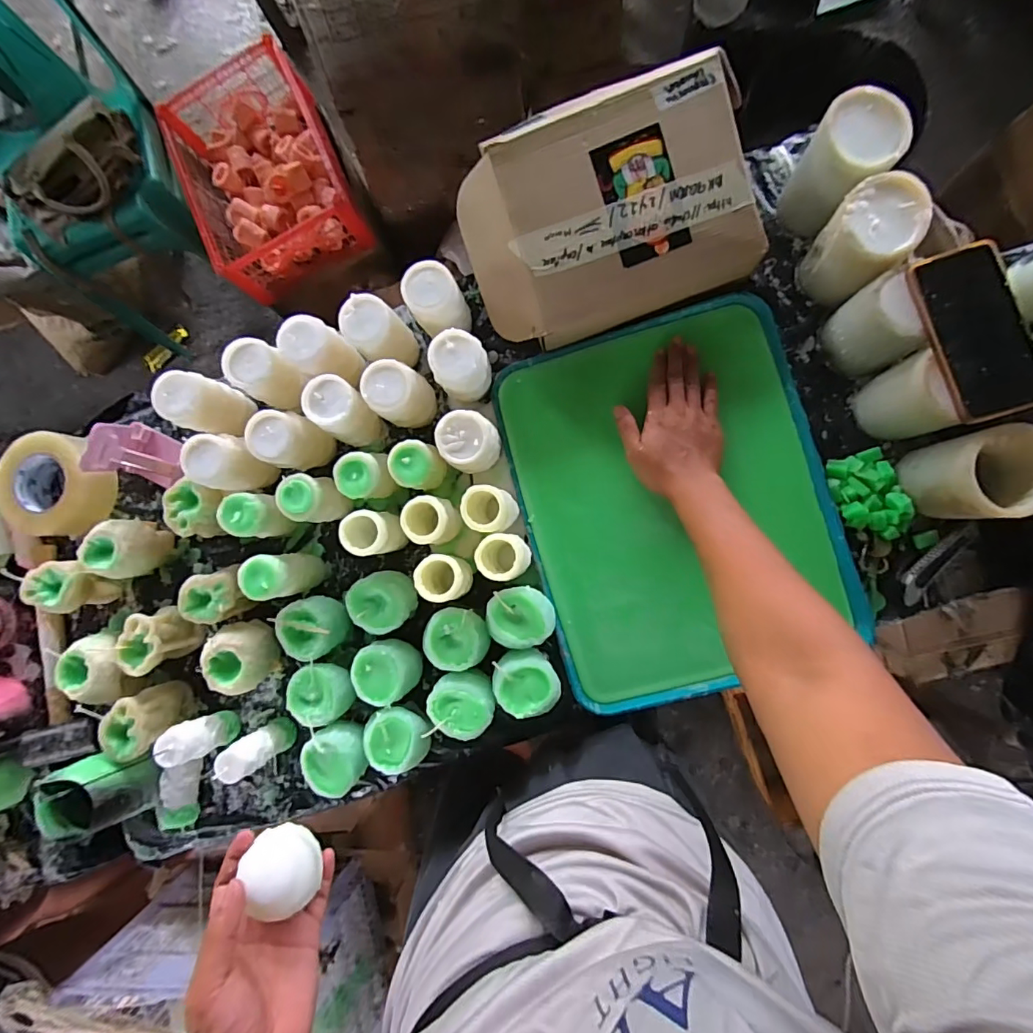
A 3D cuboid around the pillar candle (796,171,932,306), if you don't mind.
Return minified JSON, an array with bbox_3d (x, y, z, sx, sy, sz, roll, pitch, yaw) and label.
[{"bbox_3d":[0.366,-0.291,0.536,0.072,0.114,0.080,-43,84,3],"label":"pillar candle"}]

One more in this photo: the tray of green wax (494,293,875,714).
[{"bbox_3d":[0.184,-0.016,0.597,0.337,0.030,0.432,-15,86,6],"label":"tray of green wax"}]

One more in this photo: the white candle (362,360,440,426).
[{"bbox_3d":[-0.136,-0.141,0.586,0.057,0.090,0.062,0,88,7],"label":"white candle"}]

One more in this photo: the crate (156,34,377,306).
[{"bbox_3d":[-0.558,-0.760,1.082,0.316,0.143,0.466,-23,85,5],"label":"crate"}]

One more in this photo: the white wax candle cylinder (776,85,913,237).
[{"bbox_3d":[0.347,-0.375,0.538,0.079,0.104,0.084,0,88,7],"label":"white wax candle cylinder"}]

